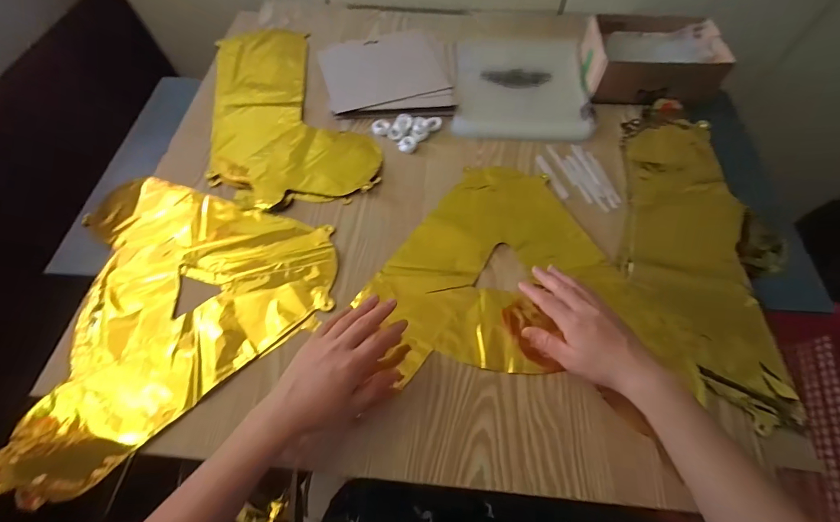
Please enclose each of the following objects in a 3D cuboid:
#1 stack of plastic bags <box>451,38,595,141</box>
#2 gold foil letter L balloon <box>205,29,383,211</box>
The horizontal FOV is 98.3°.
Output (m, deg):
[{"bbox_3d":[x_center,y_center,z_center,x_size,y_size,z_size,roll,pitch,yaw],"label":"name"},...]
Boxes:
[{"bbox_3d":[0.166,-0.297,0.608,0.209,0.017,0.241,3,62,3],"label":"stack of plastic bags"},{"bbox_3d":[-0.221,-0.247,0.583,0.227,0.007,0.405,-18,63,-8],"label":"gold foil letter L balloon"}]

